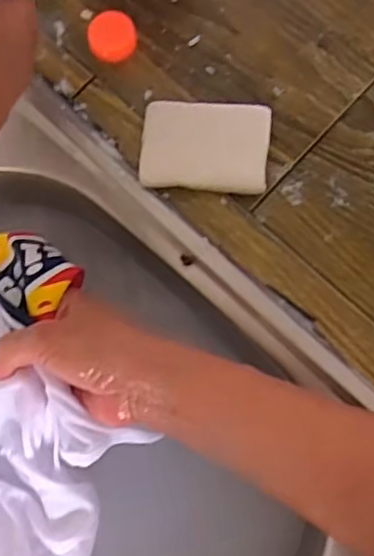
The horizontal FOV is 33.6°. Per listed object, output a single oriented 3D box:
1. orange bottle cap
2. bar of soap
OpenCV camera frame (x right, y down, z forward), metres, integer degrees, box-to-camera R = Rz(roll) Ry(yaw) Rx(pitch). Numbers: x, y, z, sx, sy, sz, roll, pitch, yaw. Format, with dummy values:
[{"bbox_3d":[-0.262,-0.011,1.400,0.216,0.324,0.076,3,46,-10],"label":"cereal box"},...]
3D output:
[{"bbox_3d":[-0.050,-0.161,0.415,0.031,0.013,0.030,0,78,2],"label":"orange bottle cap"},{"bbox_3d":[0.012,-0.082,0.393,0.078,0.016,0.055,5,78,3],"label":"bar of soap"}]

